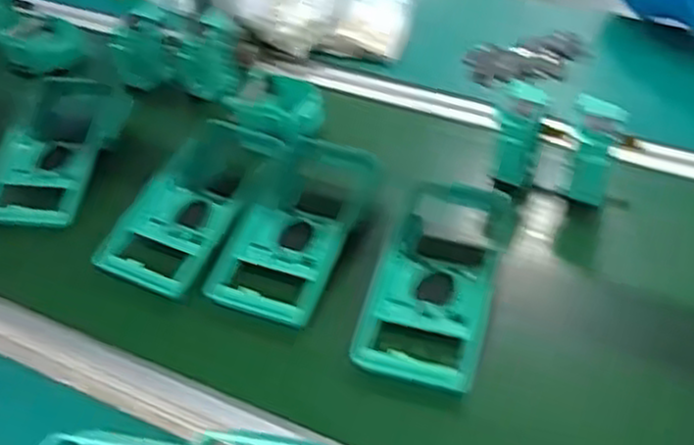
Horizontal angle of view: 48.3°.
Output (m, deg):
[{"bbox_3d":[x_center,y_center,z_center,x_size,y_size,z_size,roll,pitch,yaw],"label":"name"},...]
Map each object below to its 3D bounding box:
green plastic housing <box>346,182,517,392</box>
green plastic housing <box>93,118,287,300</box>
[{"bbox_3d":[0.068,0.045,0.580,0.086,0.036,0.167,14,59,13],"label":"green plastic housing"},{"bbox_3d":[-0.126,-0.022,0.644,0.095,0.029,0.181,24,63,22],"label":"green plastic housing"}]

